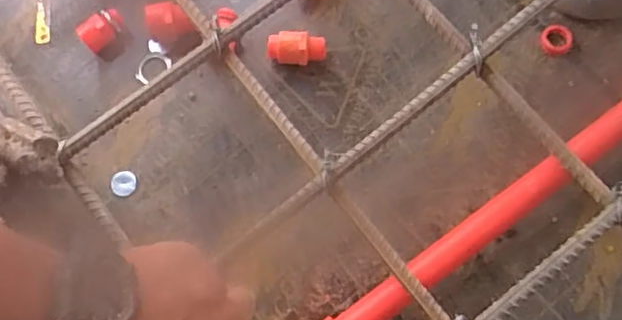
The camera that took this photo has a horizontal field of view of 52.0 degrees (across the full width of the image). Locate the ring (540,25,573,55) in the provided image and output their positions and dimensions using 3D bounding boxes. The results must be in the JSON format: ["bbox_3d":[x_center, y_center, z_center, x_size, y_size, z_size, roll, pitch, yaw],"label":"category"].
[{"bbox_3d":[0.216,-0.106,0.560,0.024,0.012,0.026,-1,74,2],"label":"ring"}]

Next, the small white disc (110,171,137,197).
[{"bbox_3d":[-0.161,0.020,0.547,0.022,0.004,0.021,-1,74,2],"label":"small white disc"}]

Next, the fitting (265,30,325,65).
[{"bbox_3d":[-0.013,-0.097,0.561,0.050,0.029,0.022,2,74,3],"label":"fitting"}]

